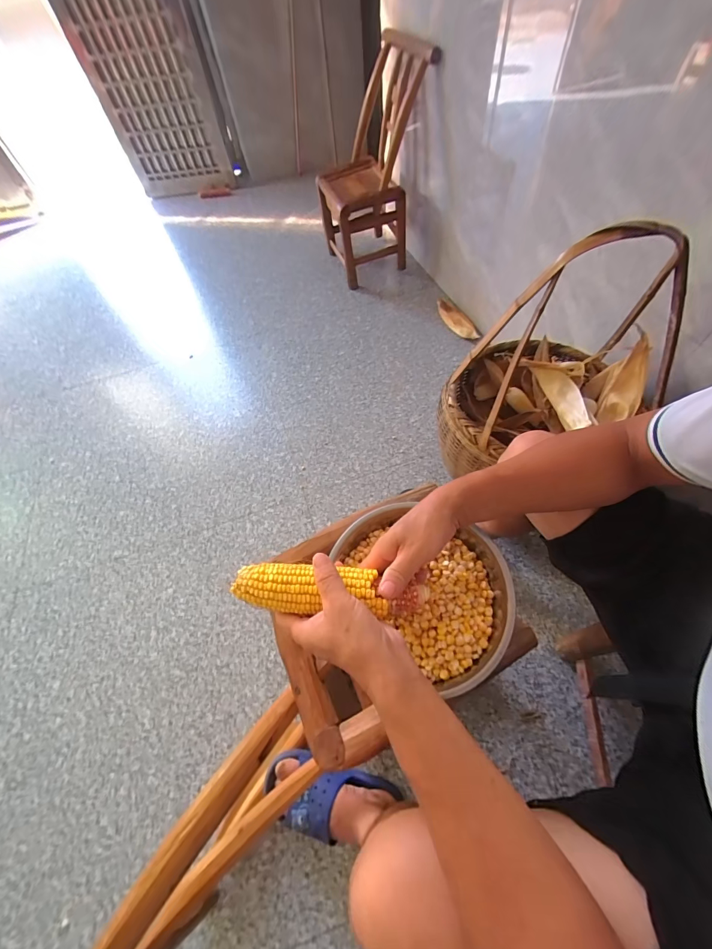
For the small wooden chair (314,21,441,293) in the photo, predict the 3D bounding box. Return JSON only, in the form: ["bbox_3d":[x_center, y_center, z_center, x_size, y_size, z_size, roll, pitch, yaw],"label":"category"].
[{"bbox_3d":[0.029,-1.055,1.236,0.264,0.595,0.388,-23,60,-10],"label":"small wooden chair"}]

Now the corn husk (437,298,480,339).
[{"bbox_3d":[0.360,-0.568,1.273,0.073,0.034,0.246,-17,59,-6],"label":"corn husk"}]

